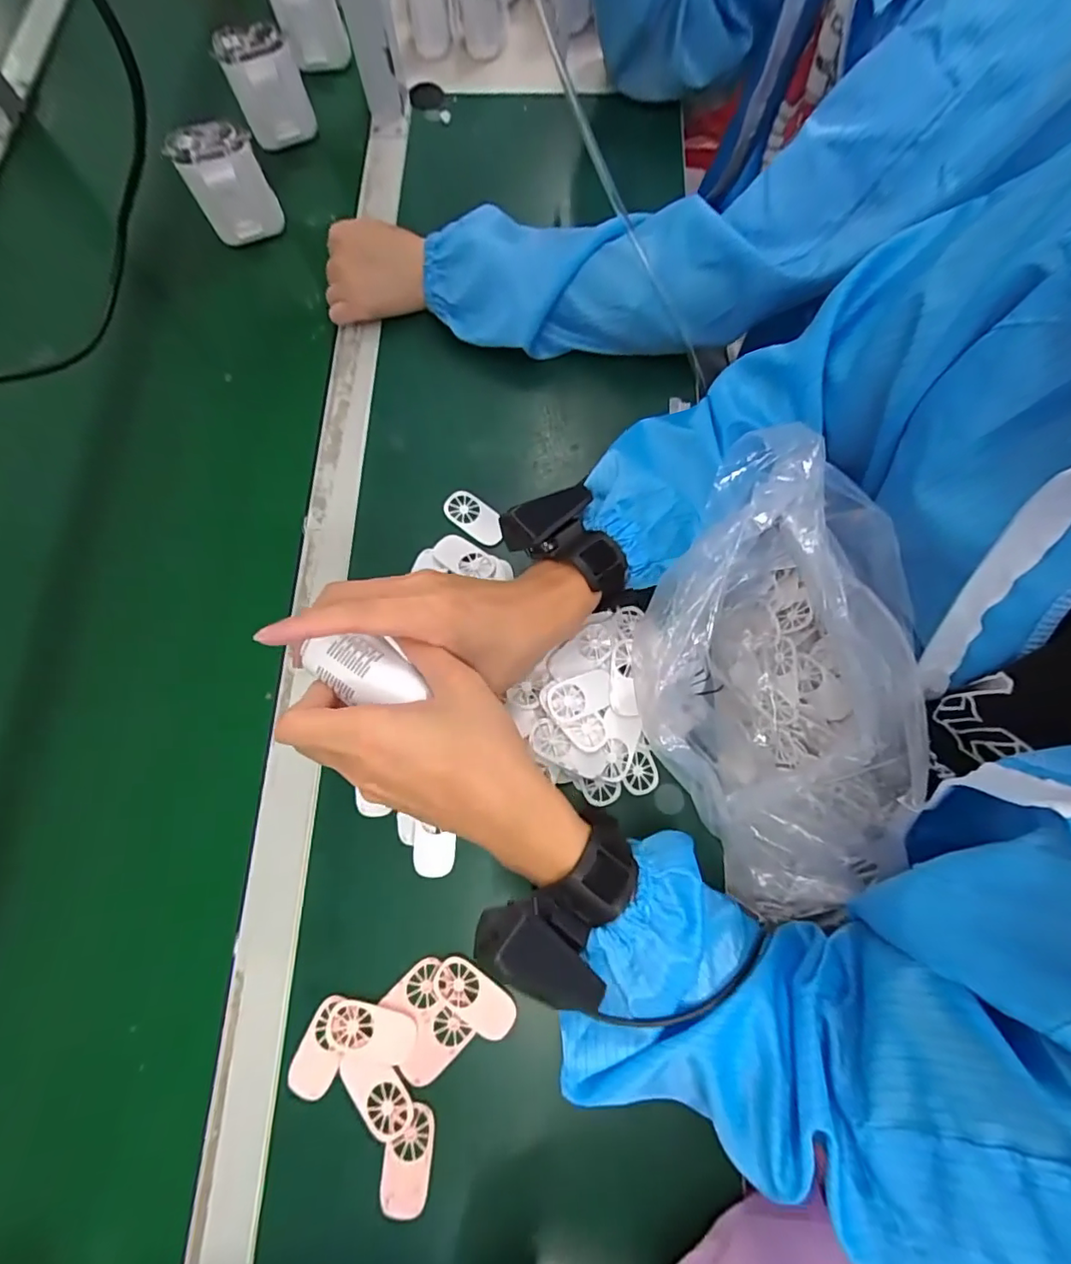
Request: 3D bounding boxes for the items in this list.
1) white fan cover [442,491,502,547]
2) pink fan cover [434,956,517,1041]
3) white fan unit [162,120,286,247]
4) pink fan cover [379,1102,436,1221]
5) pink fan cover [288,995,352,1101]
[{"bbox_3d":[-0.052,-0.097,0.457,0.063,0.012,0.028,36,78,9],"label":"white fan cover"},{"bbox_3d":[-0.040,0.241,0.358,0.058,0.005,0.029,32,77,8],"label":"pink fan cover"},{"bbox_3d":[-0.290,-0.422,0.516,0.066,0.079,0.044,-35,78,-9],"label":"white fan unit"},{"bbox_3d":[-0.079,0.326,0.336,0.029,0.004,0.056,5,75,1],"label":"pink fan cover"},{"bbox_3d":[-0.139,0.270,0.354,0.029,0.005,0.059,21,76,5],"label":"pink fan cover"}]

